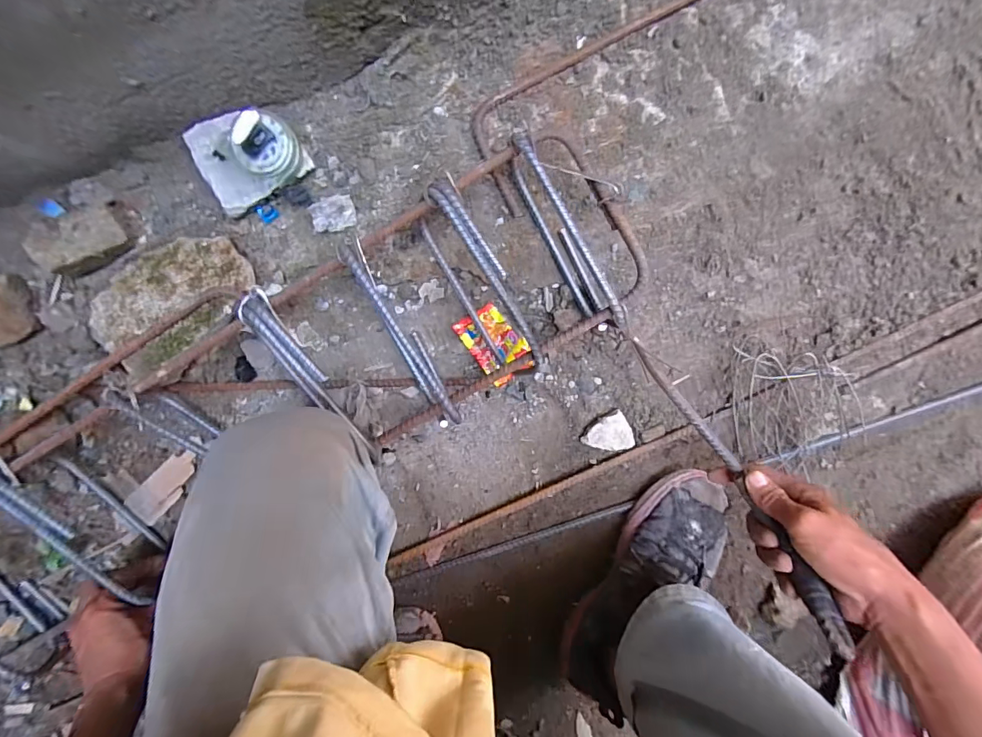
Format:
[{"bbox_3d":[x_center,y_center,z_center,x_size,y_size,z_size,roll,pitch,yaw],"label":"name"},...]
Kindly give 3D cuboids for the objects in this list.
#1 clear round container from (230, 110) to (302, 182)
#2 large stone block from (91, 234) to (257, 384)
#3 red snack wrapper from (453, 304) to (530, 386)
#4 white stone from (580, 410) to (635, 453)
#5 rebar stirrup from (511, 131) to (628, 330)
[{"bbox_3d":[-0.219,-0.218,0.439,0.050,0.036,0.054,44,93,-2],"label":"clear round container"},{"bbox_3d":[-0.345,-0.070,0.486,0.109,0.039,0.181,43,93,-2],"label":"large stone block"},{"bbox_3d":[0.005,-0.029,0.519,0.057,0.016,0.087,-37,94,3],"label":"red snack wrapper"},{"bbox_3d":[0.139,0.081,0.530,0.055,0.021,0.048,-31,94,2],"label":"white stone"},{"bbox_3d":[0.075,-0.131,0.454,0.018,0.112,0.197,-31,94,2],"label":"rebar stirrup"}]

